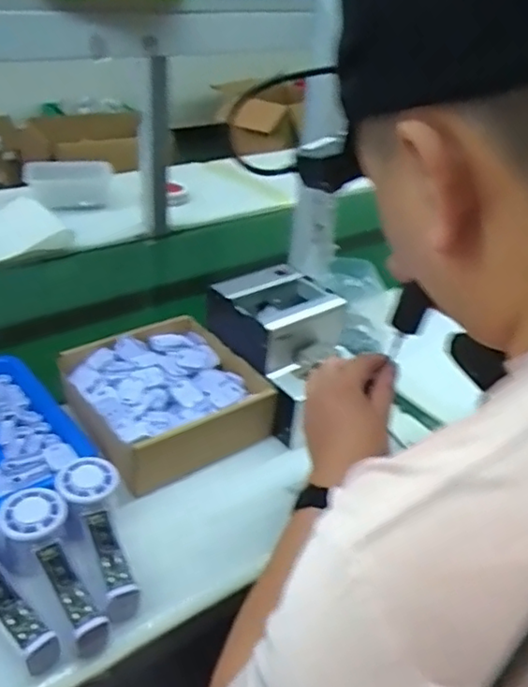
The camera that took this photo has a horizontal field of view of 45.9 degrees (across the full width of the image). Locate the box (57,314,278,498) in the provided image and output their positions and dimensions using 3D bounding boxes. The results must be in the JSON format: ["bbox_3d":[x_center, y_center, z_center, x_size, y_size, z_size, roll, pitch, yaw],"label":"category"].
[{"bbox_3d":[-0.121,0.067,0.758,0.205,0.072,0.210,-18,40,-31],"label":"box"}]

